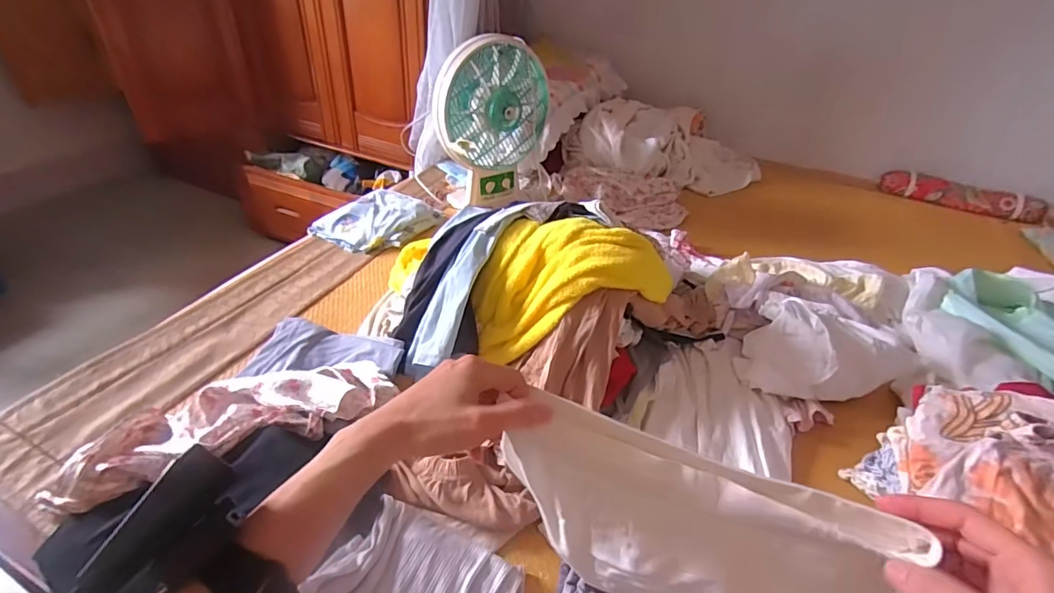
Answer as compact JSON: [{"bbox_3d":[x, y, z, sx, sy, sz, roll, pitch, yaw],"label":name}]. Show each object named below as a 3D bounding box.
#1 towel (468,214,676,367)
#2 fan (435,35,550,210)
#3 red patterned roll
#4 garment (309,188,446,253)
[{"bbox_3d":[0.060,-0.023,0.825,0.310,0.191,0.196,-11,41,-20],"label":"towel"},{"bbox_3d":[-0.092,-0.401,1.181,0.286,0.365,0.111,-23,46,-32],"label":"fan"},{"bbox_3d":[1.293,-0.303,1.471,0.408,0.062,0.070,17,39,15],"label":"red patterned roll"},{"bbox_3d":[-0.346,-0.184,1.161,0.209,0.034,0.250,25,42,23],"label":"garment"}]

